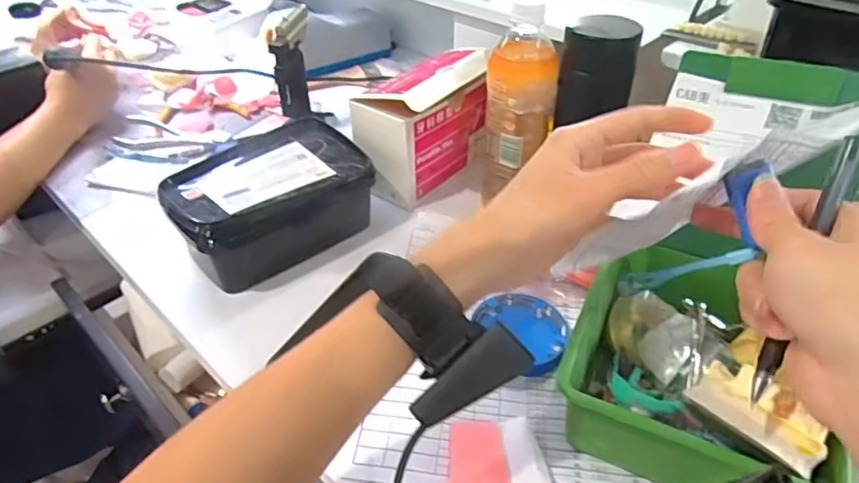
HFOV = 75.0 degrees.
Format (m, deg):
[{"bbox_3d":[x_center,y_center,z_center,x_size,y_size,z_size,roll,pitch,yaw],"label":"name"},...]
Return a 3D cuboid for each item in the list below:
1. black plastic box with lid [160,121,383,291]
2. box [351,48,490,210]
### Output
[{"bbox_3d":[-0.159,-0.043,0.557,0.187,0.073,0.141,-27,46,-29],"label":"black plastic box with lid"},{"bbox_3d":[-0.006,-0.124,0.615,0.086,0.124,0.142,29,47,30],"label":"box"}]

